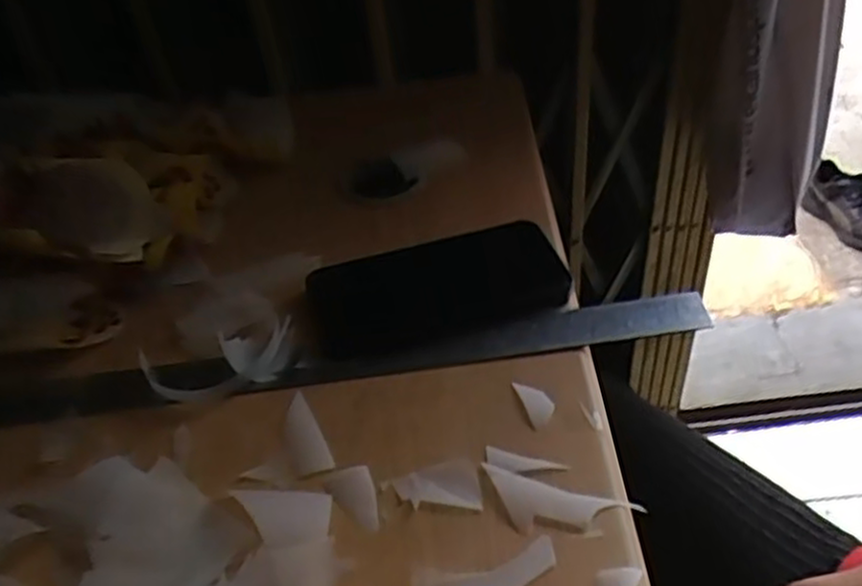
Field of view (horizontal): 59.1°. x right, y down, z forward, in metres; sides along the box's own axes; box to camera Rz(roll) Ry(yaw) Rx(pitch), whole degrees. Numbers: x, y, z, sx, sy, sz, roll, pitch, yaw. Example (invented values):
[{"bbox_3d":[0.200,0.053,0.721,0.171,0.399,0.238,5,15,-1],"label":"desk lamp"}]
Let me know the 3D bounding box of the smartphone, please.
[{"bbox_3d":[0.005,-0.003,0.473,0.156,0.012,0.077,-14,45,-9],"label":"smartphone"}]

